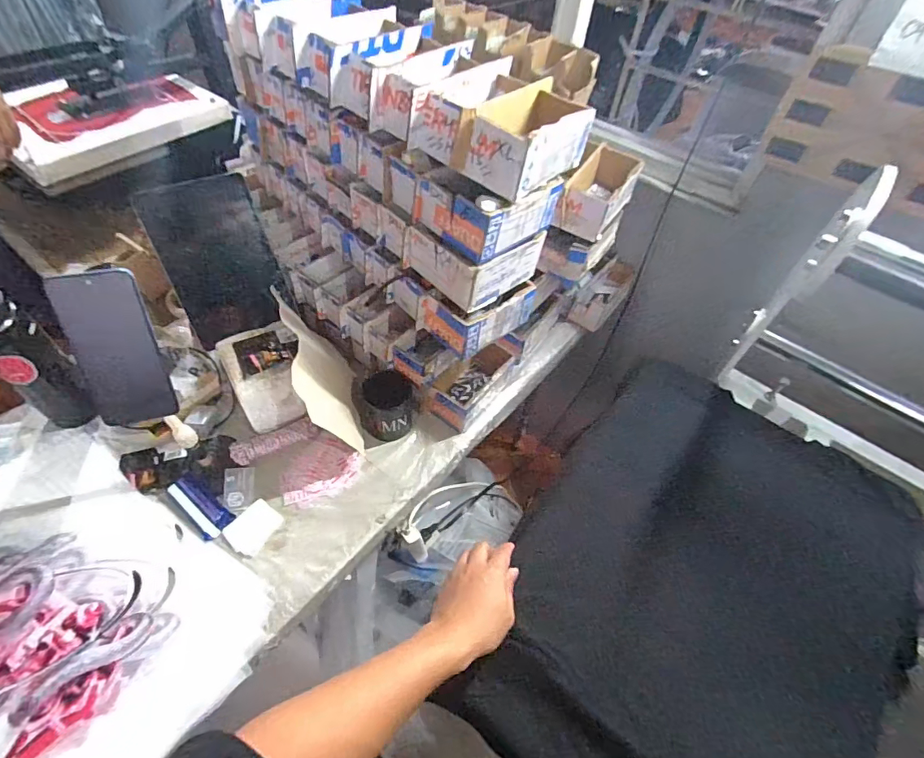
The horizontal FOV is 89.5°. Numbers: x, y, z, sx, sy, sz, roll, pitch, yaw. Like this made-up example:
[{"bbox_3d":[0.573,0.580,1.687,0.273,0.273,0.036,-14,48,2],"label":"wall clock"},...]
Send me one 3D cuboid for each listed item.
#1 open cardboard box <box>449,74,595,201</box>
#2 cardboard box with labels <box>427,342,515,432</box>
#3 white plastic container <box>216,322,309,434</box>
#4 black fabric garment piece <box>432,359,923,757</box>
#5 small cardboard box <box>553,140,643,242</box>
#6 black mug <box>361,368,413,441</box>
[{"bbox_3d":[0.080,-0.322,0.612,0.132,0.071,0.193,32,55,18],"label":"open cardboard box"},{"bbox_3d":[0.015,0.006,0.865,0.092,0.071,0.167,32,55,18],"label":"cardboard box with labels"},{"bbox_3d":[-0.336,-0.005,0.794,0.116,0.111,0.150,-24,58,-23],"label":"white plastic container"},{"bbox_3d":[0.321,0.274,0.606,0.458,0.077,0.612,34,56,20],"label":"black fabric garment piece"},{"bbox_3d":[0.245,-0.335,0.832,0.101,0.079,0.185,27,54,14],"label":"small cardboard box"},{"bbox_3d":[-0.126,0.047,0.794,0.083,0.098,0.078,3,52,-4],"label":"black mug"}]

